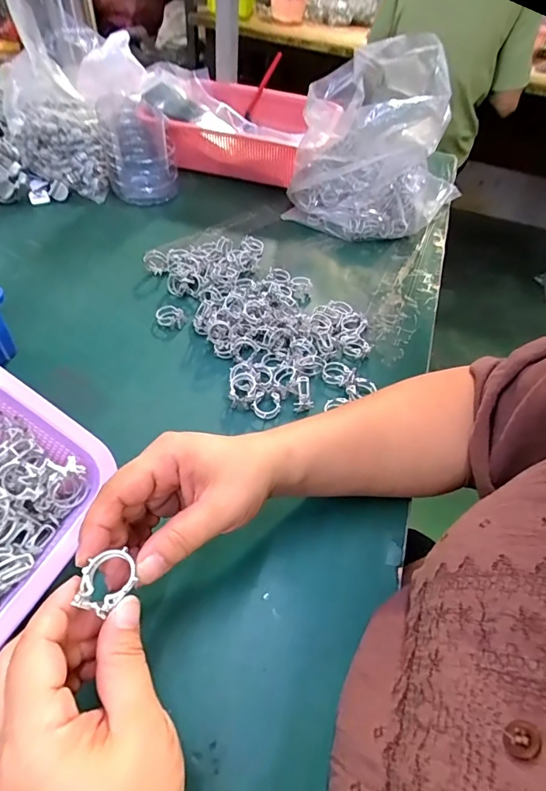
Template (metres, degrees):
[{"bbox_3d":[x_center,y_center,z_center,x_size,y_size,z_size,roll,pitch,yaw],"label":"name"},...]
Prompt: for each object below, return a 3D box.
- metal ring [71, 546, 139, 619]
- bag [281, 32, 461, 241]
[{"bbox_3d":[-0.082,0.092,0.216,0.024,0.006,0.028,9,49,7],"label":"metal ring"},{"bbox_3d":[0.150,-0.366,0.630,0.217,0.214,0.250,26,51,17],"label":"bag"}]

